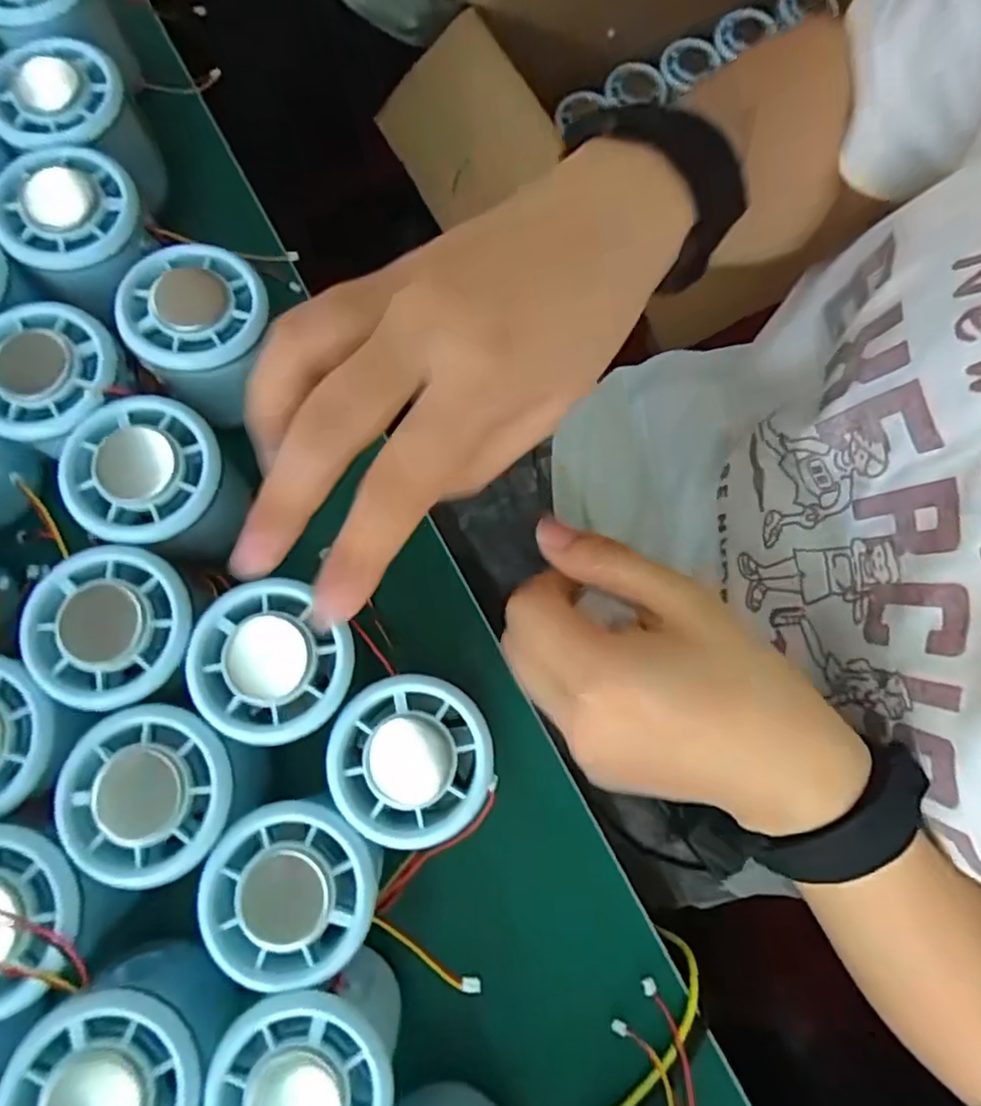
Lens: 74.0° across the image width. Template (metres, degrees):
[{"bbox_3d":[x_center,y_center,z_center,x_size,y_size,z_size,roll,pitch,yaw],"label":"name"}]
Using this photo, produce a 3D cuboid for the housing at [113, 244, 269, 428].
[{"bbox_3d":[-0.118,-0.092,0.280,0.054,0.050,0.057,0,77,-1],"label":"housing"}]

